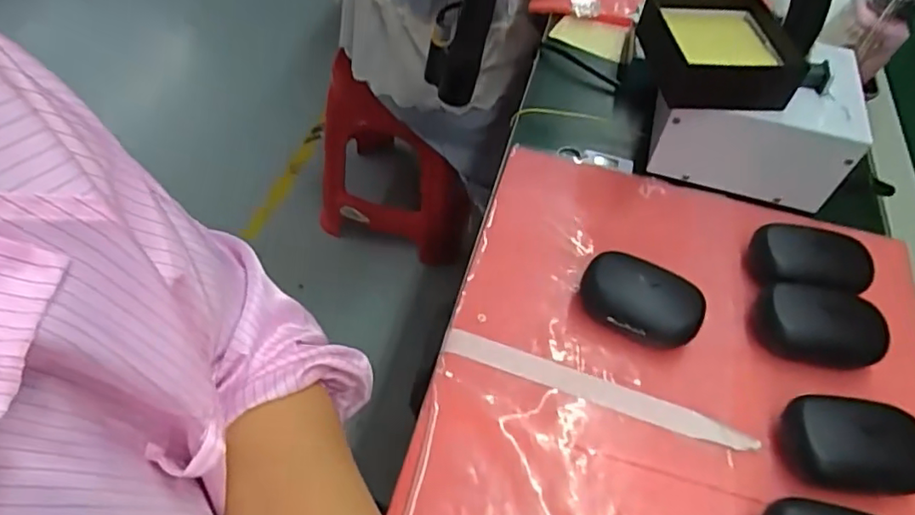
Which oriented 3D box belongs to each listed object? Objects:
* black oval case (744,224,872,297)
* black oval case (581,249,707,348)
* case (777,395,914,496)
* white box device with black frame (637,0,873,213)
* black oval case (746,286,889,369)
[{"bbox_3d":[0.274,0.004,0.453,0.090,0.030,0.056,8,53,0],"label":"black oval case"},{"bbox_3d":[0.131,0.033,0.423,0.084,0.033,0.053,32,57,16],"label":"black oval case"},{"bbox_3d":[0.249,0.118,0.365,0.081,0.029,0.052,10,53,1],"label":"case"},{"bbox_3d":[0.245,-0.139,0.509,0.182,0.117,0.125,11,53,4],"label":"white box device with black frame"},{"bbox_3d":[0.263,0.049,0.420,0.094,0.029,0.056,8,53,-1],"label":"black oval case"}]

